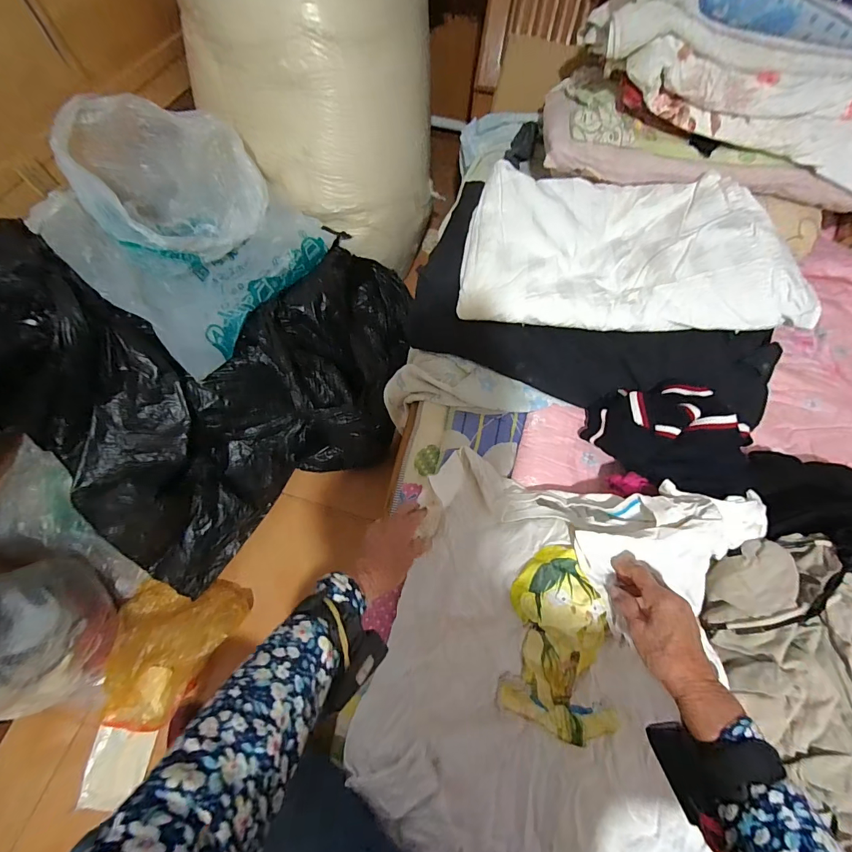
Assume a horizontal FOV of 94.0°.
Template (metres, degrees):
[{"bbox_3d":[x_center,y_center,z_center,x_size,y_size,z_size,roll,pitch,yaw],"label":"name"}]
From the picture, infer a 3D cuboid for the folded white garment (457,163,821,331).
[{"bbox_3d":[0.336,-0.300,0.678,0.534,0.103,0.291,5,63,0],"label":"folded white garment"}]

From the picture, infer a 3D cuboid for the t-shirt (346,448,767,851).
[{"bbox_3d":[0.162,0.275,0.470,0.413,0.112,0.474,16,64,6],"label":"t-shirt"}]

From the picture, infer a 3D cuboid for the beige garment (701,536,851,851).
[{"bbox_3d":[0.496,0.303,0.432,0.270,0.102,0.364,-24,67,-13],"label":"beige garment"}]

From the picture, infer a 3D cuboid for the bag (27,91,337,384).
[{"bbox_3d":[-0.524,-0.450,0.898,0.386,0.319,0.483,32,67,13],"label":"bag"}]

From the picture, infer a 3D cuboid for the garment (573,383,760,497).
[{"bbox_3d":[0.383,0.024,0.617,0.214,0.103,0.176,-1,63,-3],"label":"garment"}]

